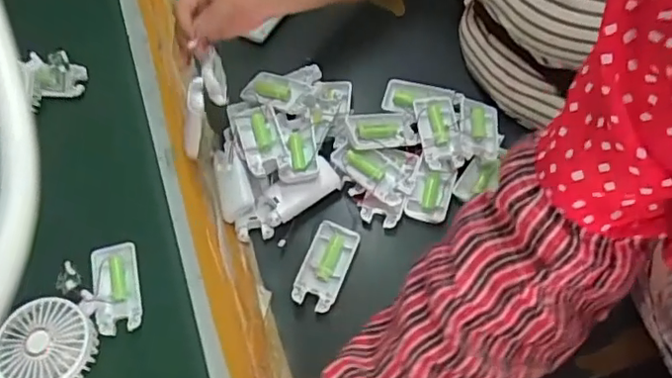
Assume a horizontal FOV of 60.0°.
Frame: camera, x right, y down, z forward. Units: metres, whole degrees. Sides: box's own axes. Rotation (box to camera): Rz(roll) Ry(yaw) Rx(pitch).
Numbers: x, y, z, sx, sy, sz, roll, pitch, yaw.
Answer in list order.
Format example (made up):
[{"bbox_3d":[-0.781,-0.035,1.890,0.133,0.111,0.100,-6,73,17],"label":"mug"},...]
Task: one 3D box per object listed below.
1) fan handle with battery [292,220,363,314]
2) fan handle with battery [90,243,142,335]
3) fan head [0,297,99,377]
[{"bbox_3d":[-0.010,0.080,0.621,0.047,0.012,0.097,19,60,12],"label":"fan handle with battery"},{"bbox_3d":[-0.229,0.103,0.606,0.047,0.015,0.095,-12,59,-8],"label":"fan handle with battery"},{"bbox_3d":[-0.275,0.150,0.553,0.082,0.043,0.086,0,58,0],"label":"fan head"}]

